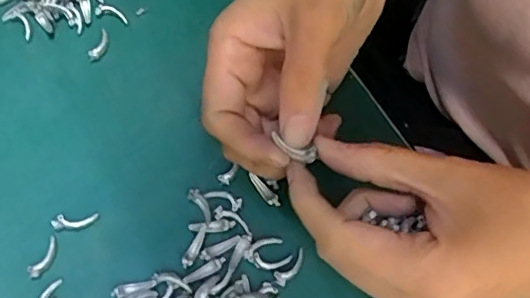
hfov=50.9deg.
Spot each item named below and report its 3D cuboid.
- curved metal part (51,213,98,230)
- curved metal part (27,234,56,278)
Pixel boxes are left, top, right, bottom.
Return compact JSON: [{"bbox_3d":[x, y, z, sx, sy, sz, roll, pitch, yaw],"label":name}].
[{"bbox_3d":[-0.095,0.036,0.280,0.022,0.006,0.009,-6,67,-17],"label":"curved metal part"},{"bbox_3d":[-0.108,0.053,0.272,0.008,0.004,0.021,32,71,12],"label":"curved metal part"}]

